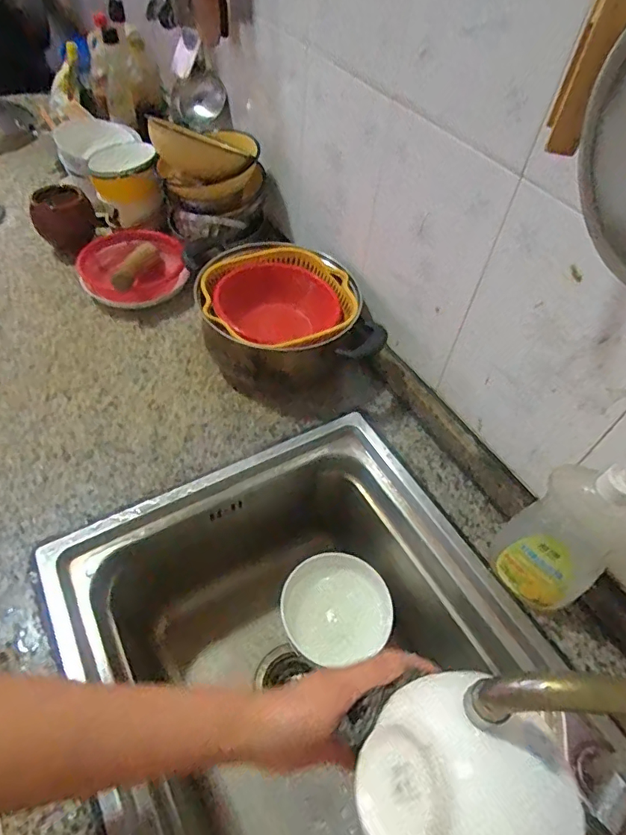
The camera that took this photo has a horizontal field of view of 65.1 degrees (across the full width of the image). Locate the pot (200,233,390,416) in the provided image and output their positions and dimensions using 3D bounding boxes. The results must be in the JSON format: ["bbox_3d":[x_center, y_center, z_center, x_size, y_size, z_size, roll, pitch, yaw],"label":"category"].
[{"bbox_3d":[-0.046,-0.136,0.741,0.226,0.123,0.260,-15,54,-17],"label":"pot"}]

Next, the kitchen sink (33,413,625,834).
[{"bbox_3d":[0.039,0.369,0.533,0.442,0.272,0.682,-22,56,-21],"label":"kitchen sink"}]

